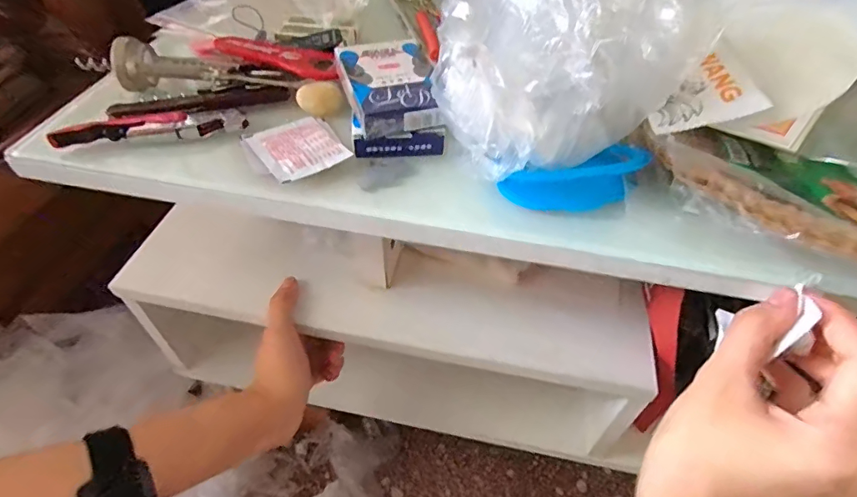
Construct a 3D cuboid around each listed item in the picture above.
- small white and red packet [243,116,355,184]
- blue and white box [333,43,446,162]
[{"bbox_3d":[-0.085,-0.065,0.312,0.053,0.006,0.057,-25,54,-22],"label":"small white and red packet"},{"bbox_3d":[-0.027,-0.103,0.324,0.058,0.037,0.091,-9,50,-10],"label":"blue and white box"}]

